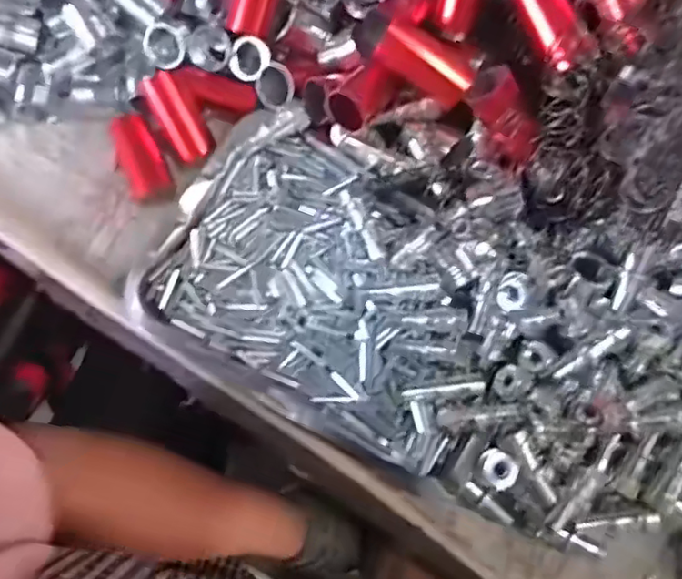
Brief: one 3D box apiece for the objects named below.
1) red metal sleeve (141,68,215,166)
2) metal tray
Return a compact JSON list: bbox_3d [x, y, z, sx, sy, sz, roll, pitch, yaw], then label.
[{"bbox_3d":[-0.115,-0.121,0.427,0.025,0.025,0.063,-32,110,-7],"label":"red metal sleeve"},{"bbox_3d":[-0.008,0.001,0.401,0.233,0.032,0.173,33,80,6],"label":"metal tray"}]

